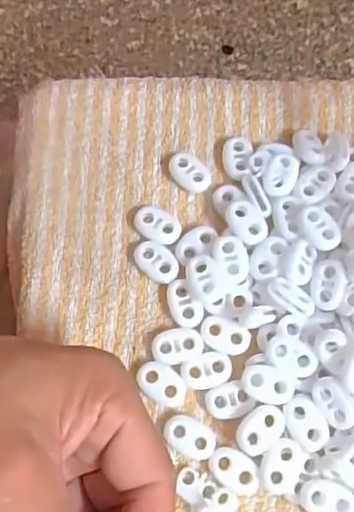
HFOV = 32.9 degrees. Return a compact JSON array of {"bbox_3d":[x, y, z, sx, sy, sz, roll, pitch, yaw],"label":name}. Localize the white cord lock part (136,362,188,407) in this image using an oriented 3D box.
[{"bbox_3d":[-0.006,0.055,0.260,0.023,0.004,0.015,37,77,8],"label":"white cord lock part"}]

